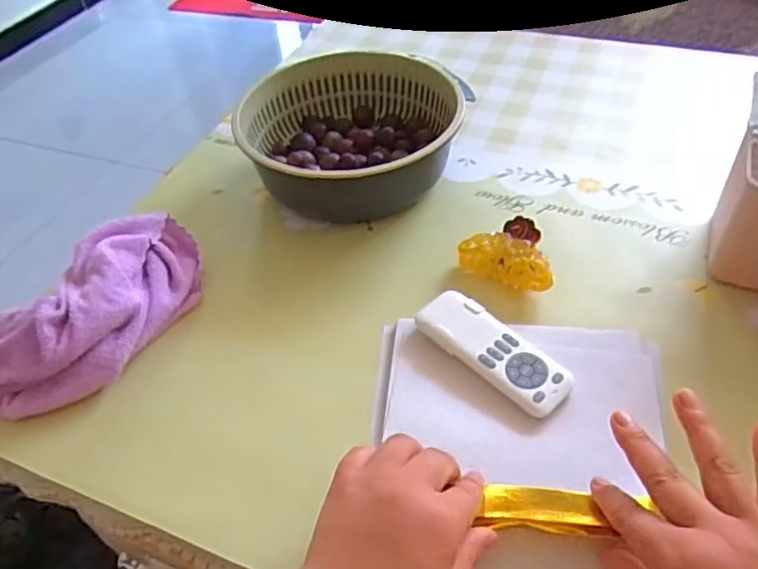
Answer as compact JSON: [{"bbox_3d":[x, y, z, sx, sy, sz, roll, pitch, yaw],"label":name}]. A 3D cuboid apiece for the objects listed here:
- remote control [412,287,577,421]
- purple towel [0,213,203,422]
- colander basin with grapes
[{"bbox_3d":[0.086,0.050,0.461,0.049,0.017,0.123,-37,54,-26],"label":"remote control"},{"bbox_3d":[-0.233,0.020,0.500,0.115,0.061,0.218,32,57,30],"label":"purple towel"},{"bbox_3d":[-0.025,-0.157,0.637,0.205,0.079,0.192,-3,47,3],"label":"colander basin with grapes"}]

